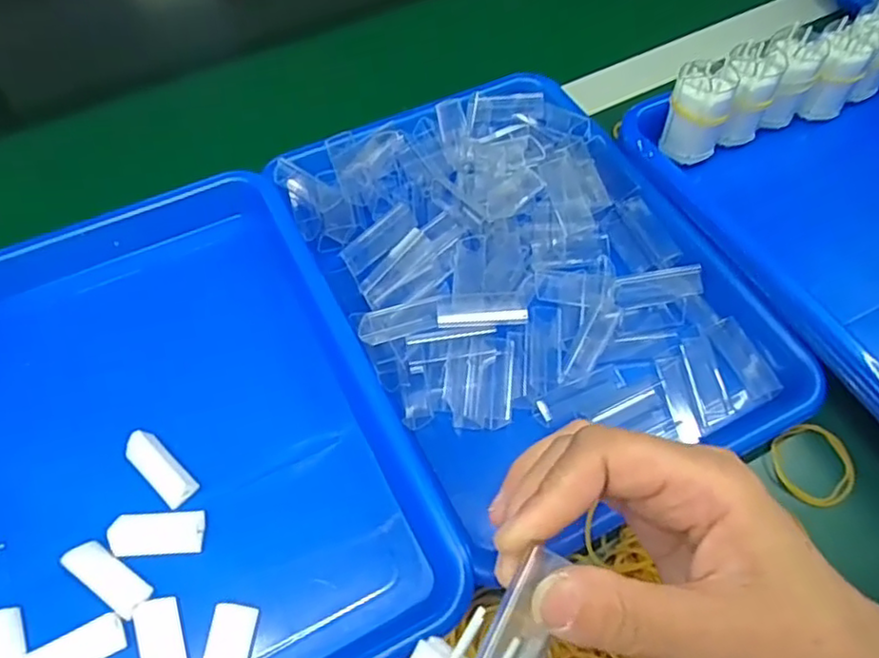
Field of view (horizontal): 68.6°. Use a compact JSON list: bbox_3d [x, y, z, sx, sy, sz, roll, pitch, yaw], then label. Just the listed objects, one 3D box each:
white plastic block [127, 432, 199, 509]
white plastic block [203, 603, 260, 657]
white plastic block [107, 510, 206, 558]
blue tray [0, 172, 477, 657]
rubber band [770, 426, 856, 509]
[{"bbox_3d":[-0.155,0.077,0.356,0.046,0.013,0.019,38,65,21],"label":"white plastic block"},{"bbox_3d":[-0.104,0.159,0.314,0.021,0.006,0.046,4,58,2],"label":"white plastic block"},{"bbox_3d":[-0.149,0.108,0.340,0.045,0.009,0.022,-4,58,-3],"label":"white plastic block"},{"bbox_3d":[-0.158,0.059,0.360,0.244,0.028,0.326,-24,61,-14],"label":"blue tray"},{"bbox_3d":[0.217,0.078,0.372,0.045,0.006,0.046,0,58,0],"label":"rubber band"}]

